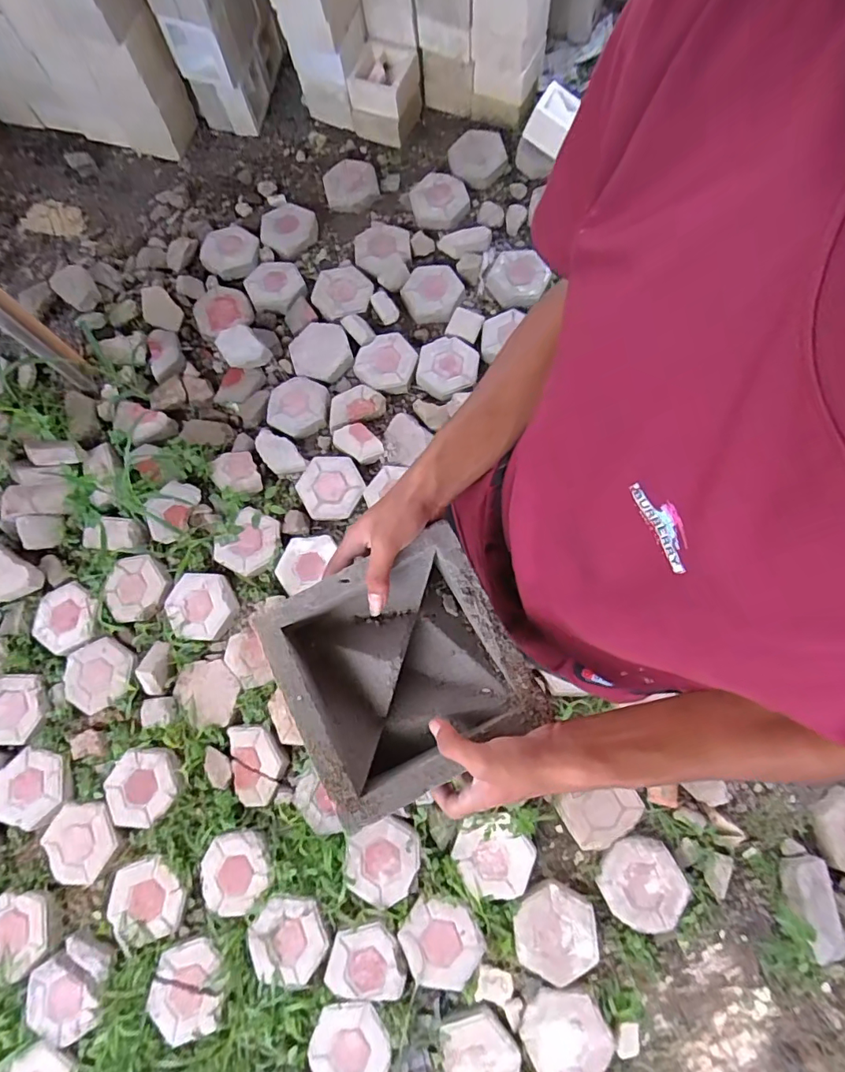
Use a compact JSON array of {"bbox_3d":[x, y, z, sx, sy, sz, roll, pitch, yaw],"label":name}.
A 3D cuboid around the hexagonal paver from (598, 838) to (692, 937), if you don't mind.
[{"bbox_3d":[0.546,0.864,1.256,0.195,0.048,0.189,-23,76,-4],"label":"hexagonal paver"}]

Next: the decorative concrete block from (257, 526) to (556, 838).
[{"bbox_3d":[-0.019,0.119,0.464,0.194,0.059,0.191,-28,76,-5],"label":"decorative concrete block"}]

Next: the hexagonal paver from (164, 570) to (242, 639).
[{"bbox_3d":[-0.675,0.214,1.544,0.210,0.054,0.196,1,75,2],"label":"hexagonal paver"}]

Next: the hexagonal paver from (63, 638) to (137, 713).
[{"bbox_3d":[-0.960,0.408,1.503,0.215,0.043,0.194,-30,76,-6],"label":"hexagonal paver"}]

